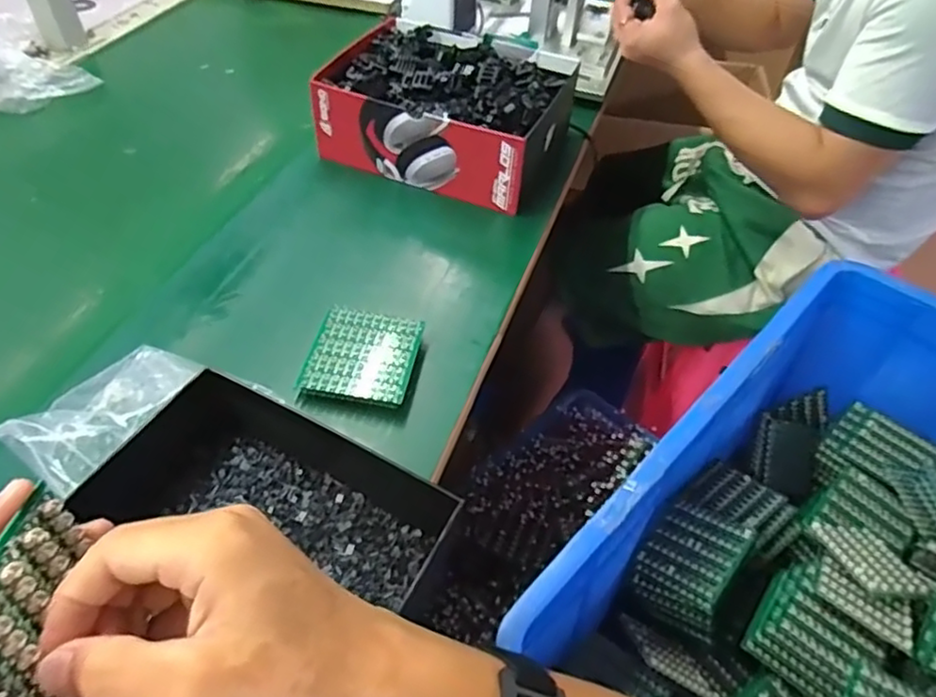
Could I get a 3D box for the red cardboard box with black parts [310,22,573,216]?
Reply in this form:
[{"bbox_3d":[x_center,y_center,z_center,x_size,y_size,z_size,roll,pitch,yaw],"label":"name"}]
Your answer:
[{"bbox_3d":[-0.023,-0.268,0.708,0.239,0.085,0.182,19,51,14],"label":"red cardboard box with black parts"}]

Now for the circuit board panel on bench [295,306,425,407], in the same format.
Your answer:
[{"bbox_3d":[-0.083,0.008,0.515,0.082,0.023,0.083,7,49,4],"label":"circuit board panel on bench"}]

